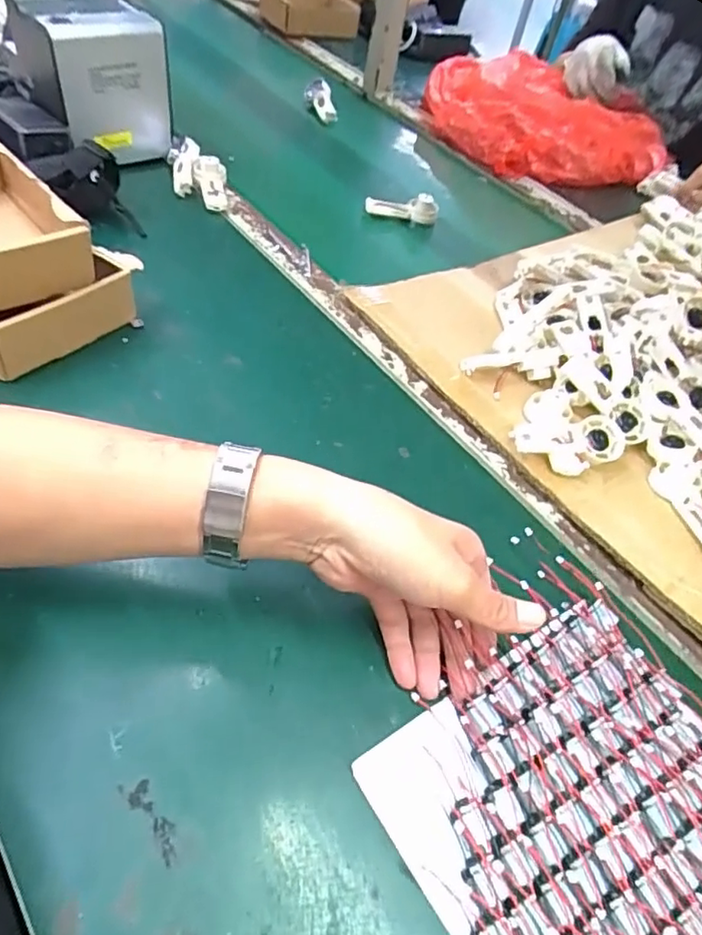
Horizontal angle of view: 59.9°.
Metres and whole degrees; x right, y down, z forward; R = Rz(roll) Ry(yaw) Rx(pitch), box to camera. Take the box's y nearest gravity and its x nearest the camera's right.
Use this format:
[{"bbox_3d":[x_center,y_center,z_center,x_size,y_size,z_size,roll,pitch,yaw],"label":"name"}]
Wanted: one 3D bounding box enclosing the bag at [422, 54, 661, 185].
[{"bbox_3d":[0.324,-0.605,1.035,0.387,0.104,0.333,8,48,-6],"label":"bag"}]

